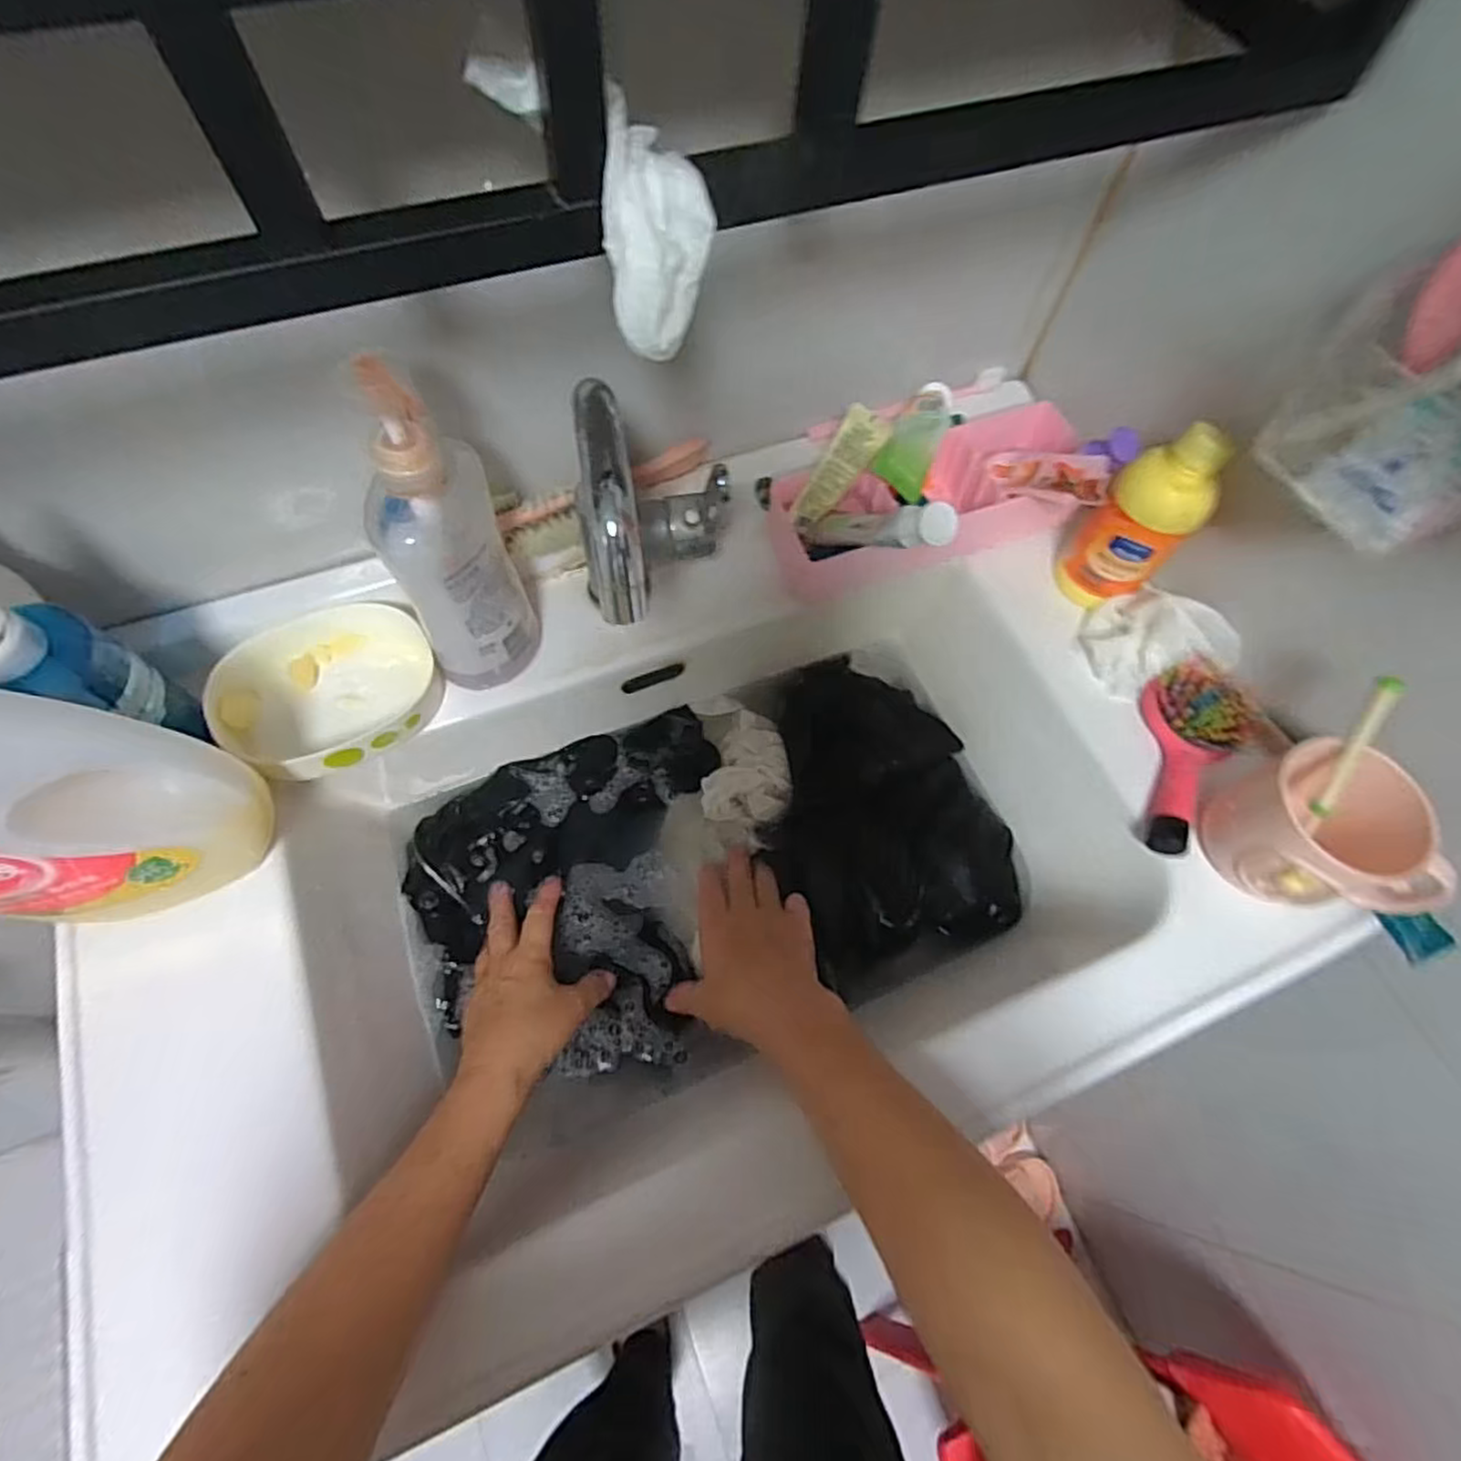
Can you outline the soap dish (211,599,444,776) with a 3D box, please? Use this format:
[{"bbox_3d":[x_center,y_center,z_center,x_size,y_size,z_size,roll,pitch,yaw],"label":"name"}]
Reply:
[{"bbox_3d":[-0.269,-0.028,0.476,0.131,0.039,0.121,-32,71,-17],"label":"soap dish"}]

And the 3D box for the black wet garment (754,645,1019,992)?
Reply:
[{"bbox_3d":[0.110,0.057,0.566,0.171,0.052,0.250,-21,68,-12],"label":"black wet garment"}]

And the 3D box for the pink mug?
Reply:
[{"bbox_3d":[0.349,0.063,0.419,0.080,0.068,0.104,-14,66,-9],"label":"pink mug"}]

